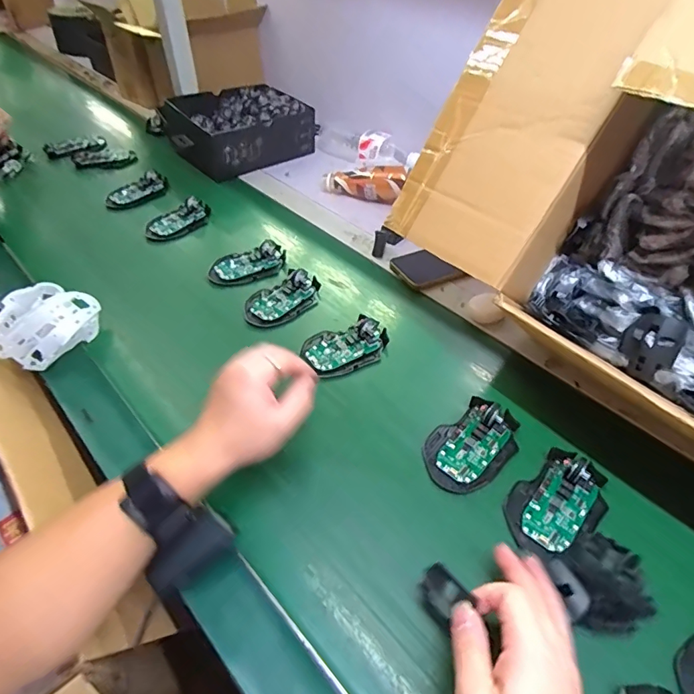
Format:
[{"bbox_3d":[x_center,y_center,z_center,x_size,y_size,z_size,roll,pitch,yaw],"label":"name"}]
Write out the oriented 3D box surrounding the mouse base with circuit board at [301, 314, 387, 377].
[{"bbox_3d":[-0.001,-0.006,0.581,0.105,0.025,0.071,-19,49,-21],"label":"mouse base with circuit board"}]

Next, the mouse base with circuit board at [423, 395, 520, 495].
[{"bbox_3d":[0.131,0.099,0.484,0.111,0.035,0.073,-30,54,-29],"label":"mouse base with circuit board"}]

